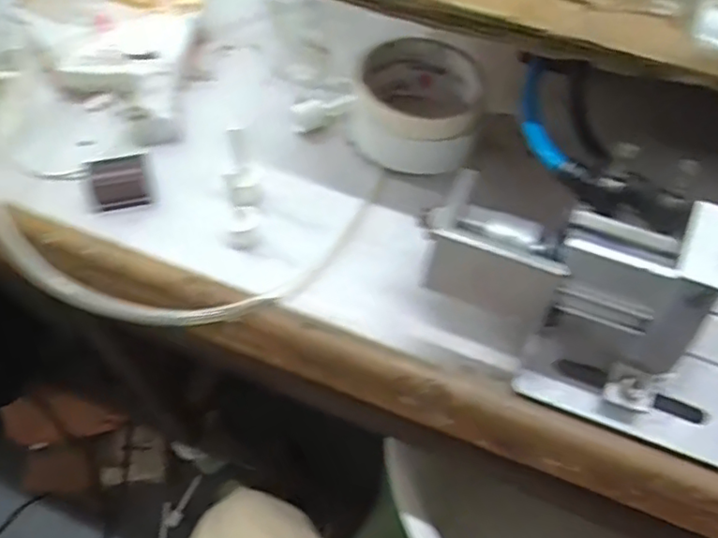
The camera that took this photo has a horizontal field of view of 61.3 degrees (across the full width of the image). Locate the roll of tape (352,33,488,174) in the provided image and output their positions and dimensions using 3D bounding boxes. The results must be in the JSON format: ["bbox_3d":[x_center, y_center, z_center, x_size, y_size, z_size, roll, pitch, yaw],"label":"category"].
[{"bbox_3d":[0.041,-0.115,0.413,0.084,0.046,0.090,0,63,0],"label":"roll of tape"}]

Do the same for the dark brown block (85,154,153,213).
[{"bbox_3d":[-0.154,-0.057,0.395,0.034,0.026,0.025,-17,64,-9],"label":"dark brown block"}]

